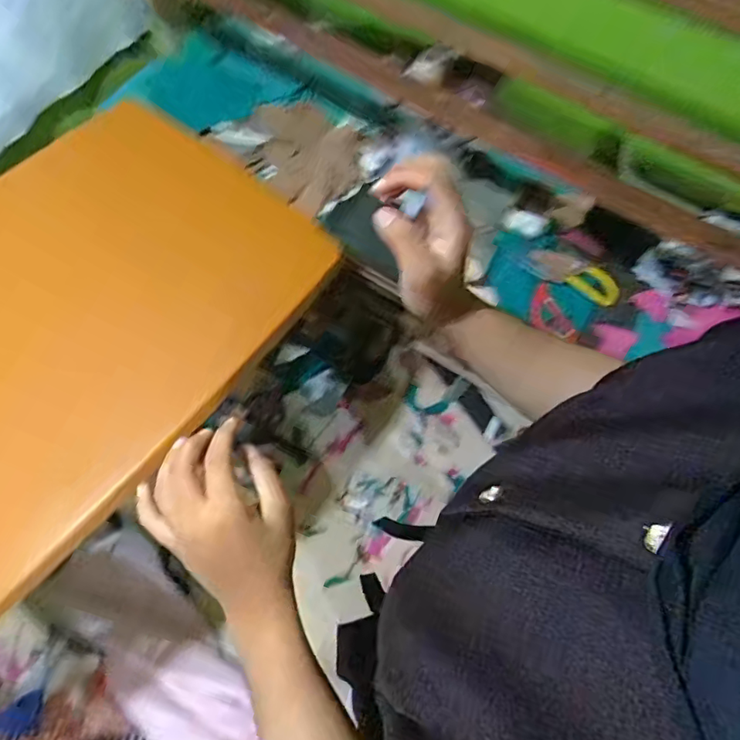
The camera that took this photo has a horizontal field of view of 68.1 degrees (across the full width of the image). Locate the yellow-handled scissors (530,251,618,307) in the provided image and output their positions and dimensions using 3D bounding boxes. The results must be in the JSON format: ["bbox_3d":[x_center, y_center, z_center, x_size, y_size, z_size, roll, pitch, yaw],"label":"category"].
[{"bbox_3d":[0.336,-0.158,0.893,0.154,0.011,0.055,27,83,1],"label":"yellow-handled scissors"}]

